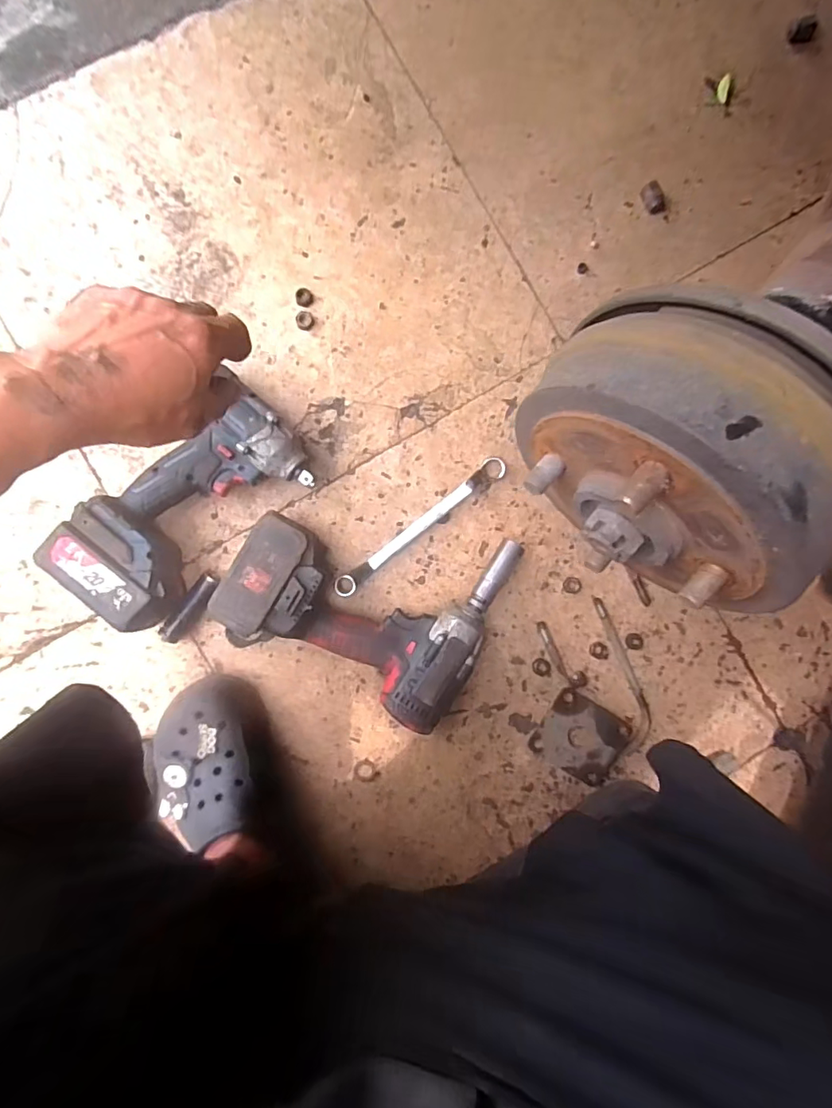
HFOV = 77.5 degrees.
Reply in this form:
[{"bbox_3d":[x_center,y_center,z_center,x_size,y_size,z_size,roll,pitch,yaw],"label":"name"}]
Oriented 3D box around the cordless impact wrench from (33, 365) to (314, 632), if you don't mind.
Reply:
[{"bbox_3d":[-0.217,-0.050,0.498,0.133,0.078,0.240,42,87,-3],"label":"cordless impact wrench"}]

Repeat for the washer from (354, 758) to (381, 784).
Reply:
[{"bbox_3d":[-0.052,0.229,0.542,0.022,0.004,0.026,-36,92,-4],"label":"washer"}]

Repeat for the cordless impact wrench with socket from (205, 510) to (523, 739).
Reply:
[{"bbox_3d":[-0.044,0.038,0.509,0.248,0.079,0.201,25,88,-4],"label":"cordless impact wrench with socket"}]

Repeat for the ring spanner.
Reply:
[{"bbox_3d":[0.006,-0.029,0.543,0.218,0.017,0.021,-39,92,-4],"label":"ring spanner"}]

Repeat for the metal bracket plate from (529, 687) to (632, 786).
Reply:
[{"bbox_3d":[0.177,0.197,0.553,0.087,0.015,0.077,32,87,-3],"label":"metal bracket plate"}]

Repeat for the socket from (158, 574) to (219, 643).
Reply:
[{"bbox_3d":[-0.228,0.055,0.523,0.019,0.022,0.080,36,87,-3],"label":"socket"}]

